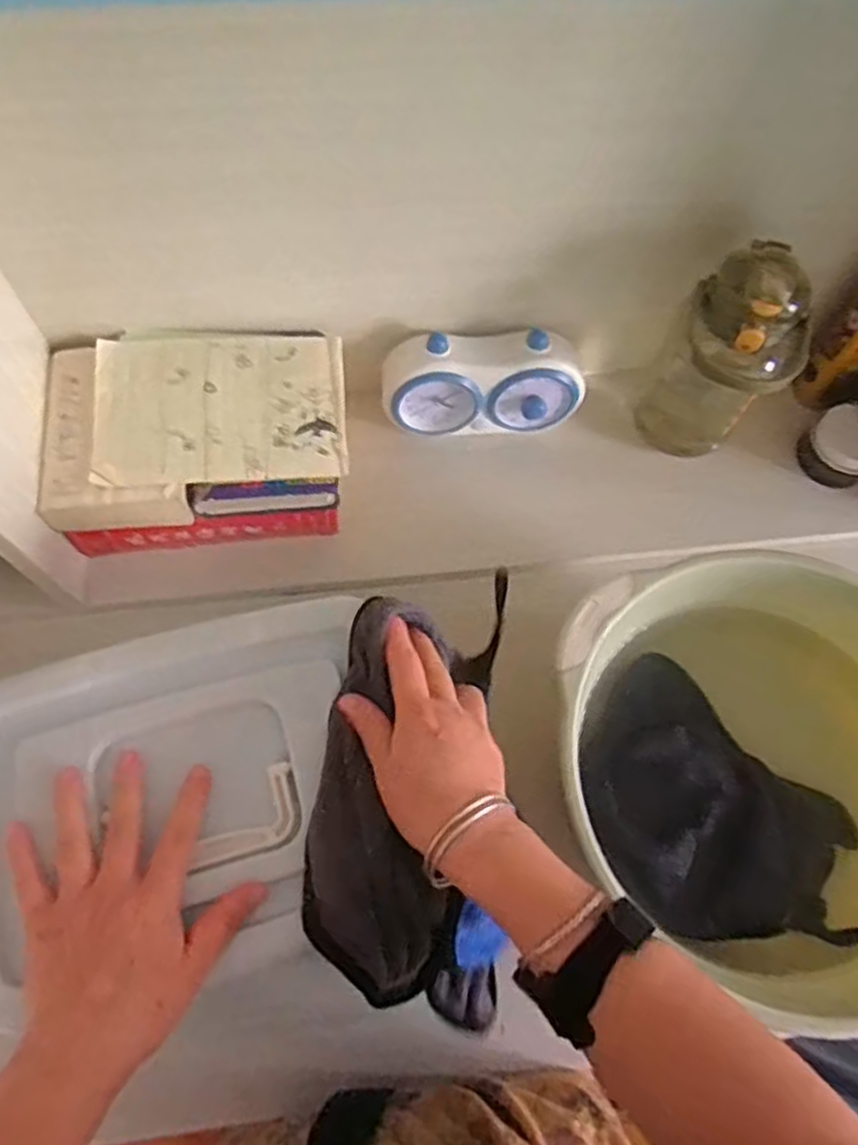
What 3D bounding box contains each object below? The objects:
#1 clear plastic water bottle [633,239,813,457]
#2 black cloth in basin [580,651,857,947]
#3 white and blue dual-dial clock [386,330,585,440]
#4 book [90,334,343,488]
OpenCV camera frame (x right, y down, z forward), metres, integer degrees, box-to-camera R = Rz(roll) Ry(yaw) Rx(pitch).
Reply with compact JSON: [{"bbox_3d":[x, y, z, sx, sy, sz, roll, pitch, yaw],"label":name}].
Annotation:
[{"bbox_3d":[0.236,-0.162,0.622,0.090,0.197,0.083,1,69,-3],"label":"clear plastic water bottle"},{"bbox_3d":[0.217,0.191,0.561,0.235,0.048,0.152,41,72,12],"label":"black cloth in basin"},{"bbox_3d":[0.049,-0.172,0.675,0.178,0.087,0.062,0,69,-3],"label":"white and blue dual-dial clock"},{"bbox_3d":[-0.163,-0.130,0.600,0.190,0.014,0.134,-6,69,-5],"label":"book"}]

